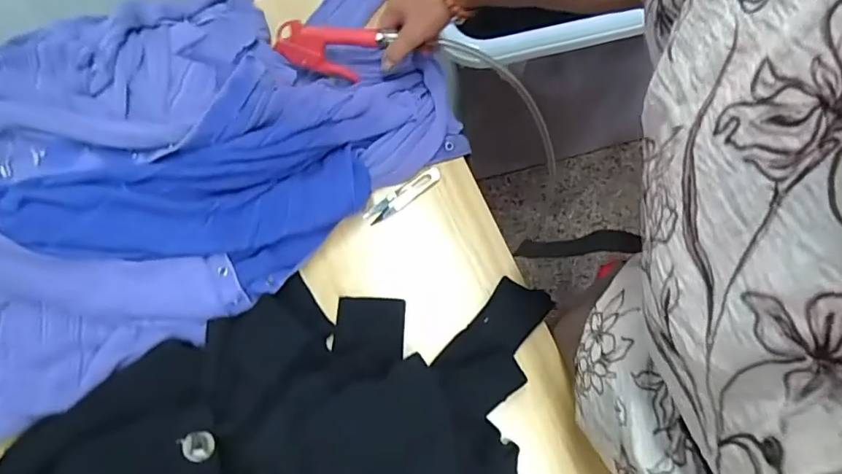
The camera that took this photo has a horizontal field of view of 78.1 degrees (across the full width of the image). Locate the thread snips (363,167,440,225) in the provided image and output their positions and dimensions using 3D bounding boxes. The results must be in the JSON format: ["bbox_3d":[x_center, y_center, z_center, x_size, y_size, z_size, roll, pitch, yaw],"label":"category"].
[{"bbox_3d":[-0.021,-0.049,0.627,0.103,0.005,0.023,-36,91,-7],"label":"thread snips"}]

